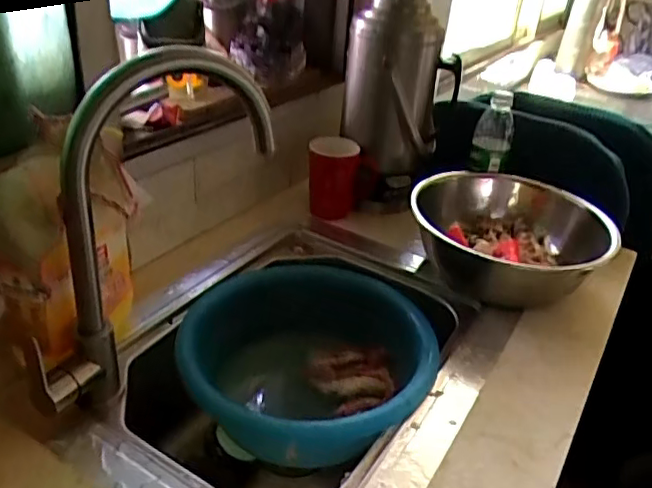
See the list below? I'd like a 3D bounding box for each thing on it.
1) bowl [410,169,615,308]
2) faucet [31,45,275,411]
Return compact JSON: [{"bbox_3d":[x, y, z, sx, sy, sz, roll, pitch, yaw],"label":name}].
[{"bbox_3d":[0.269,0.001,0.892,0.279,0.123,0.285,5,30,-3],"label":"bowl"},{"bbox_3d":[-0.174,-0.017,0.594,0.265,0.354,0.057,-22,41,-39],"label":"faucet"}]

